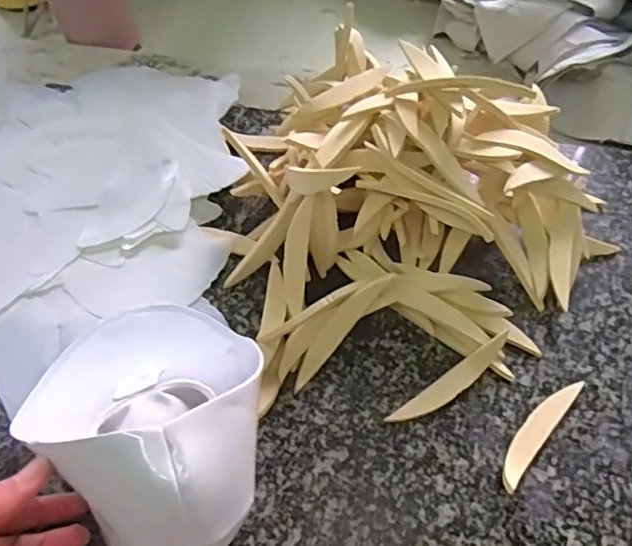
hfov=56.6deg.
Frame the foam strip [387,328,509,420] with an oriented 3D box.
[{"bbox_3d":[0.081,0.066,0.353,0.085,0.015,0.015,-36,58,-4],"label":"foam strip"}]

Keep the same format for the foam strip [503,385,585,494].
[{"bbox_3d":[0.127,0.091,0.338,0.015,0.008,0.081,35,65,23],"label":"foam strip"}]

